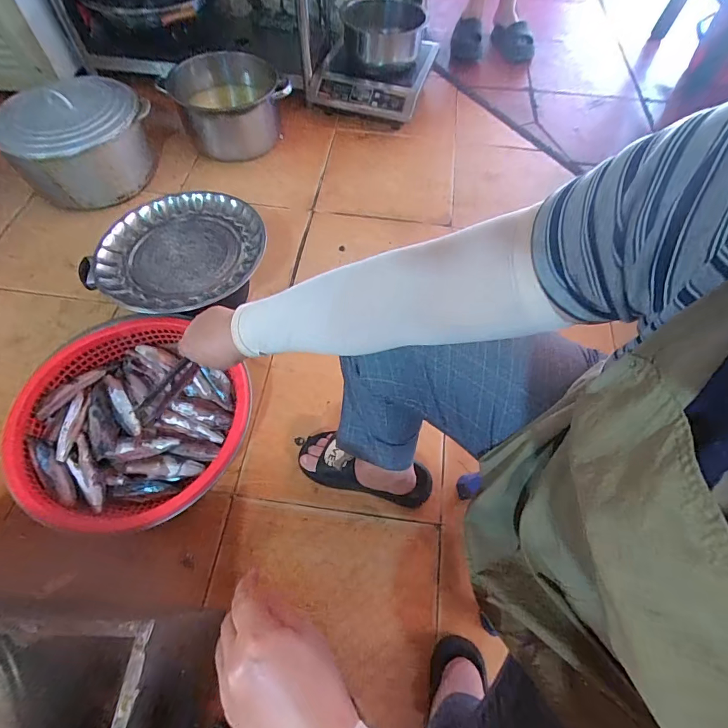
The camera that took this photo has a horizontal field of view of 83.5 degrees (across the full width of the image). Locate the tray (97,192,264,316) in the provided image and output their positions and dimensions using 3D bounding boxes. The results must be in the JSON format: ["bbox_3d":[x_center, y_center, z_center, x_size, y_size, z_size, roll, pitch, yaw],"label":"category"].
[{"bbox_3d":[-0.369,-0.233,0.828,0.335,0.035,0.326,21,62,9],"label":"tray"}]

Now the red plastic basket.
[{"bbox_3d":[-0.404,0.098,0.744,0.390,0.111,0.377,1,61,-1],"label":"red plastic basket"}]

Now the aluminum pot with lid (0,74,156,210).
[{"bbox_3d":[-0.791,-0.627,1.136,0.381,0.211,0.328,-35,68,-19],"label":"aluminum pot with lid"}]

